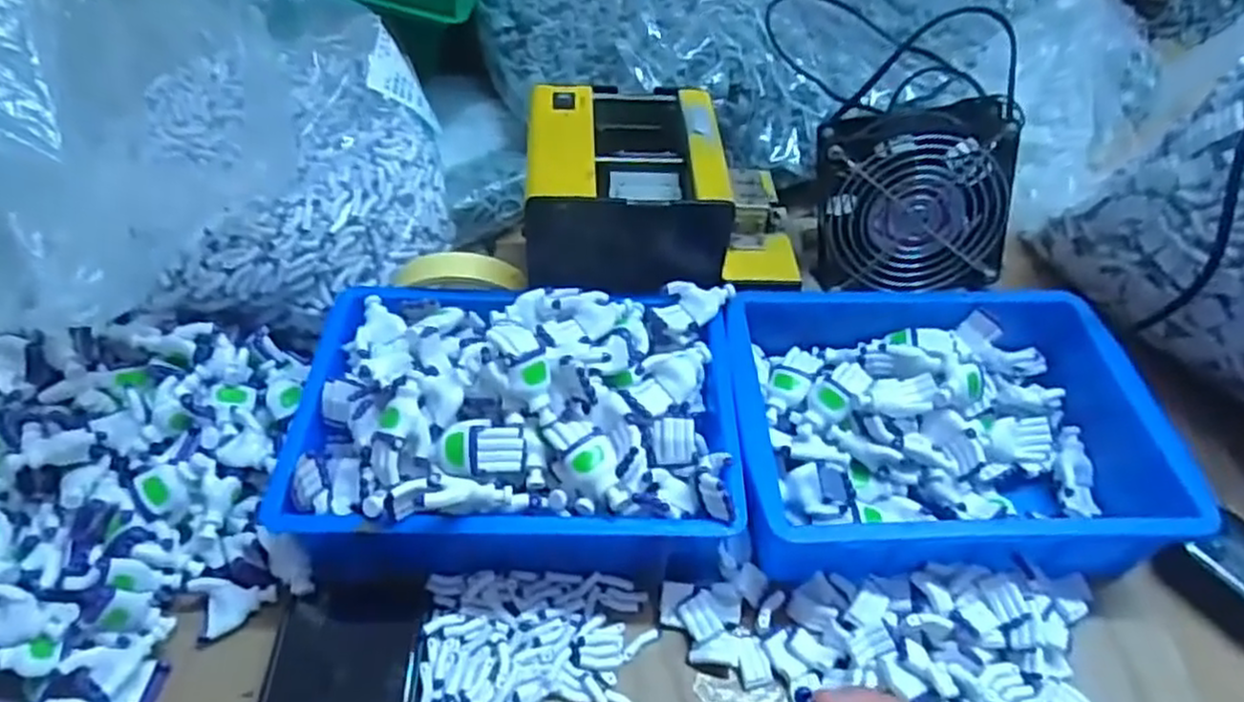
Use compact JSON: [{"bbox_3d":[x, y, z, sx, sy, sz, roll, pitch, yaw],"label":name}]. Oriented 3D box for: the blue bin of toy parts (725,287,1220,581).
[{"bbox_3d":[0.190,0.039,0.454,0.252,0.055,0.190,1,53,-4],"label":"blue bin of toy parts"}]

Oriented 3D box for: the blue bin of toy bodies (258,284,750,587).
[{"bbox_3d":[-0.058,0.033,0.413,0.244,0.082,0.174,3,53,-3],"label":"blue bin of toy bodies"}]

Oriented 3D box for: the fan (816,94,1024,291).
[{"bbox_3d":[0.196,-0.103,0.500,0.123,0.118,0.055,-1,29,10],"label":"fan"}]

